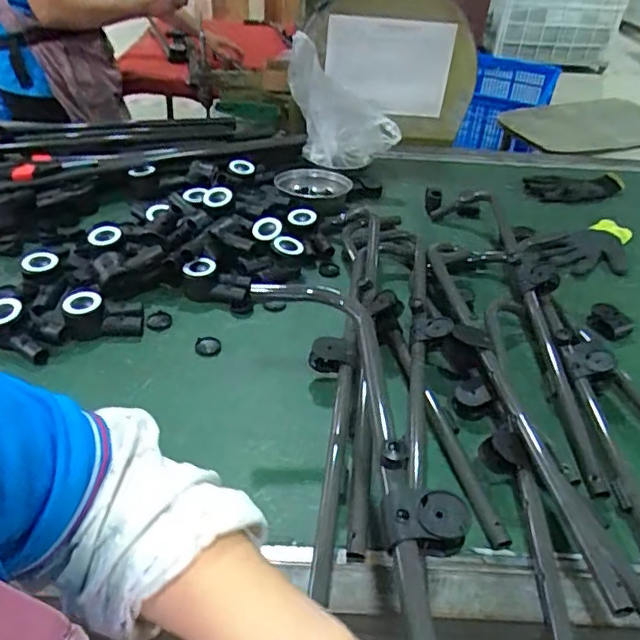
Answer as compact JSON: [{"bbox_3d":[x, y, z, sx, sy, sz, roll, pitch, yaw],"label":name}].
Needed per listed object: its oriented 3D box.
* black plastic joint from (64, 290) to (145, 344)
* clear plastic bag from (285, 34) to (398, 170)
[{"bbox_3d":[-0.300,-0.009,0.806,0.103,0.050,0.064,2,39,-3],"label":"black plastic joint"},{"bbox_3d":[0.035,-0.405,1.127,0.129,0.228,0.217,-23,46,-29],"label":"clear plastic bag"}]

